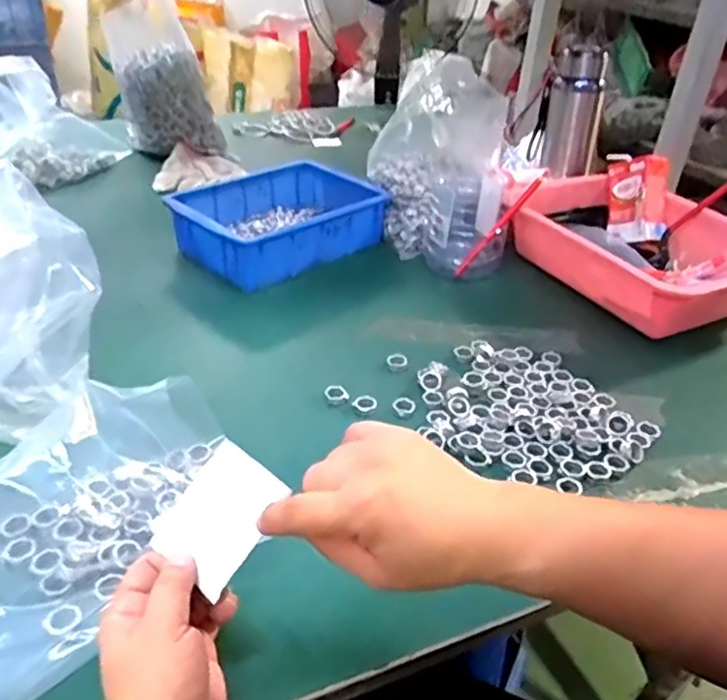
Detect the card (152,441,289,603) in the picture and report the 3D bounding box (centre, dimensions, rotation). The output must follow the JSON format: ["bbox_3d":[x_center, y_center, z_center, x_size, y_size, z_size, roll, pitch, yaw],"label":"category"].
[{"bbox_3d":[-0.082,0.094,0.382,0.053,0.073,0.004,35,-2,17],"label":"card"}]

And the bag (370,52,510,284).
[{"bbox_3d":[0.100,-0.231,0.873,0.178,0.207,0.216,4,33,-1],"label":"bag"}]

